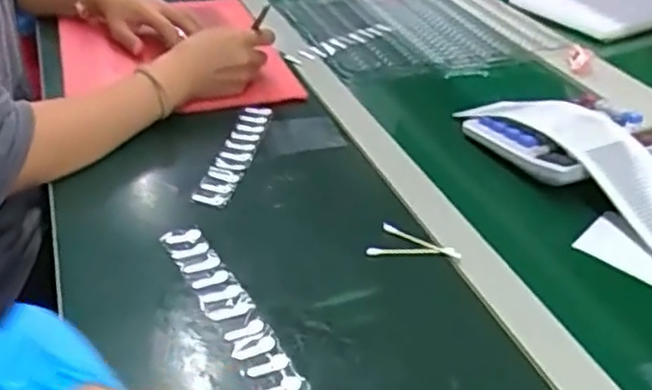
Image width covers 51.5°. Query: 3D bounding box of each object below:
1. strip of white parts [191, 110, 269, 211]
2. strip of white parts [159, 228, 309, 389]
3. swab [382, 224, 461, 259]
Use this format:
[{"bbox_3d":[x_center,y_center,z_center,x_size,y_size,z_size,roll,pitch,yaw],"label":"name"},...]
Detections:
[{"bbox_3d":[-0.090,-0.047,0.692,0.036,0.009,0.190,8,34,7],"label":"strip of white parts"},{"bbox_3d":[-0.073,0.082,0.500,0.031,0.011,0.189,-17,39,-27],"label":"strip of white parts"},{"bbox_3d":[0.080,0.040,0.573,0.074,0.009,0.007,25,40,29],"label":"swab"}]

